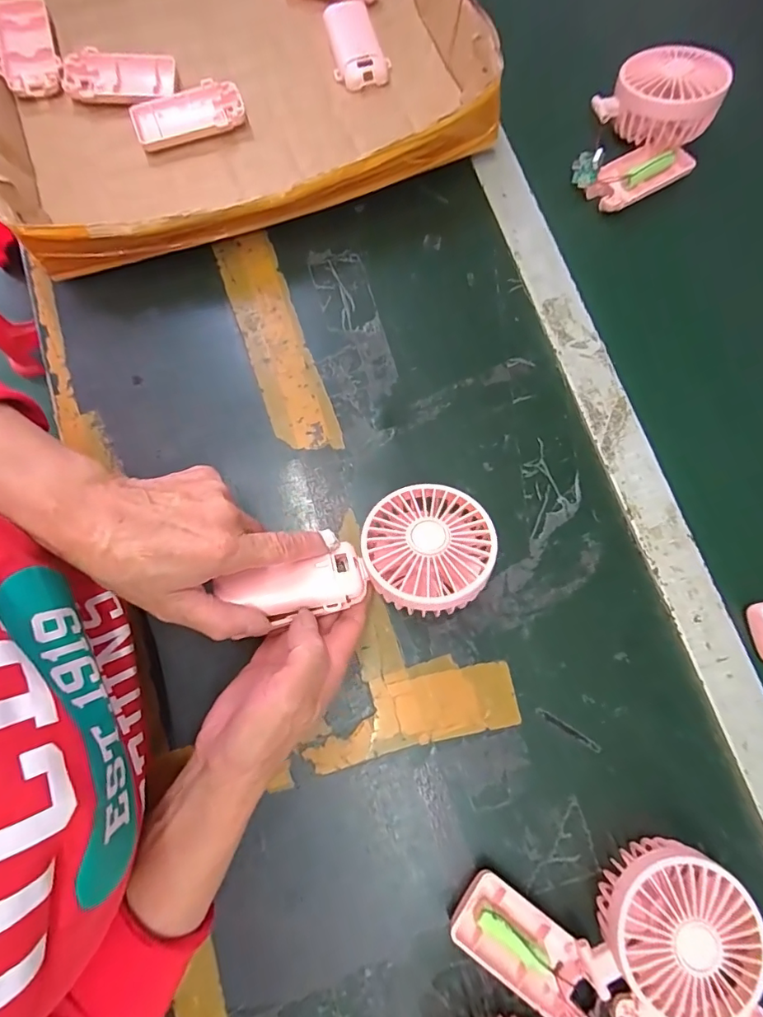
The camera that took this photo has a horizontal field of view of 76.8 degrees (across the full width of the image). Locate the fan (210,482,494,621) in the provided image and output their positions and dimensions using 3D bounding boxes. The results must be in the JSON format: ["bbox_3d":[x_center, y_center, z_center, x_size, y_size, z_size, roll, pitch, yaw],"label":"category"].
[{"bbox_3d":[-0.012,0.038,0.317,0.172,0.037,0.083,-17,79,-8],"label":"fan"}]

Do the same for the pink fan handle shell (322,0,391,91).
[{"bbox_3d":[-0.024,-0.432,0.450,0.049,0.017,0.094,-10,79,-3],"label":"pink fan handle shell"}]

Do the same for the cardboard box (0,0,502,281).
[{"bbox_3d":[-0.141,-0.404,0.427,0.406,0.077,0.368,-23,80,-6],"label":"cardboard box"}]

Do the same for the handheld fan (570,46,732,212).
[{"bbox_3d":[0.229,-0.330,0.416,0.095,0.050,0.130,39,80,7],"label":"handheld fan"}]

